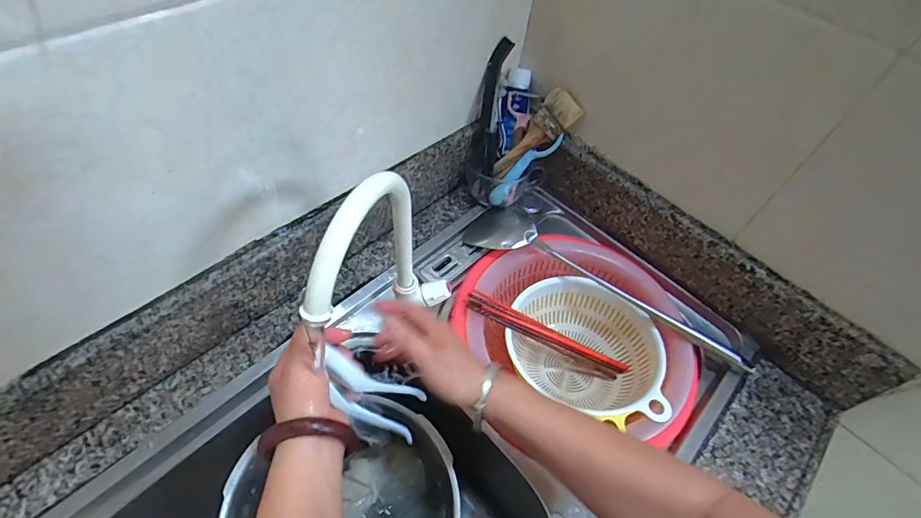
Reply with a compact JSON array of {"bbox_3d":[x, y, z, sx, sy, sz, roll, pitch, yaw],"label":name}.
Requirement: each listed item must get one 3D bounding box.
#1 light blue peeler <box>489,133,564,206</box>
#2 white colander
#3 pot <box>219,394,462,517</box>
[{"bbox_3d":[0.103,-0.139,0.698,0.145,0.049,0.019,-45,64,4],"label":"light blue peeler"},{"bbox_3d":[0.168,0.129,0.633,0.195,0.102,0.181,2,53,-3],"label":"white colander"},{"bbox_3d":[-0.119,0.304,0.557,0.249,0.146,0.265,2,53,-3],"label":"pot"}]

